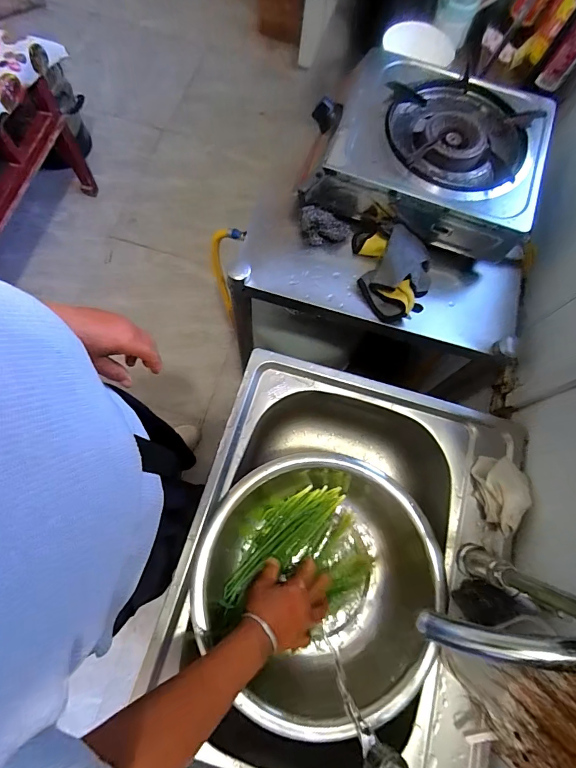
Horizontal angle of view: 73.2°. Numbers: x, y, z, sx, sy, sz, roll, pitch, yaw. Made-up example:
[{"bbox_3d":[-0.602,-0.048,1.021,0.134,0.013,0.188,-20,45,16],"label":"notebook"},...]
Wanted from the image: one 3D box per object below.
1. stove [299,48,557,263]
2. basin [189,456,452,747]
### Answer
[{"bbox_3d":[0.239,-0.391,0.658,0.386,0.110,0.286,21,72,4],"label":"stove"},{"bbox_3d":[0.044,0.269,0.555,0.302,0.123,0.316,1,72,-2],"label":"basin"}]

